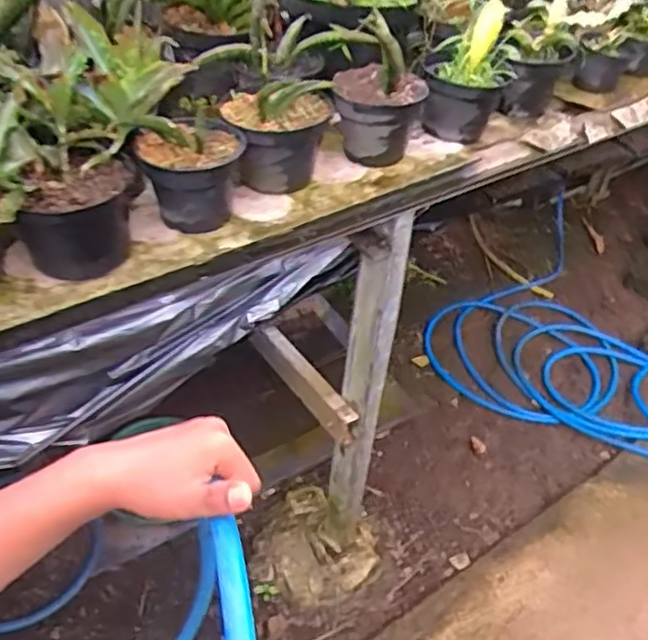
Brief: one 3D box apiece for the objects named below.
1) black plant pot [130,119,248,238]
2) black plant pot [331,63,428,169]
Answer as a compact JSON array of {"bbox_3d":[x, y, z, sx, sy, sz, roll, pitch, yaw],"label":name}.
[{"bbox_3d":[-0.152,-0.163,0.762,0.116,0.111,0.098,-8,43,-12],"label":"black plant pot"},{"bbox_3d":[0.070,-0.271,0.903,0.119,0.104,0.097,8,42,5],"label":"black plant pot"}]

